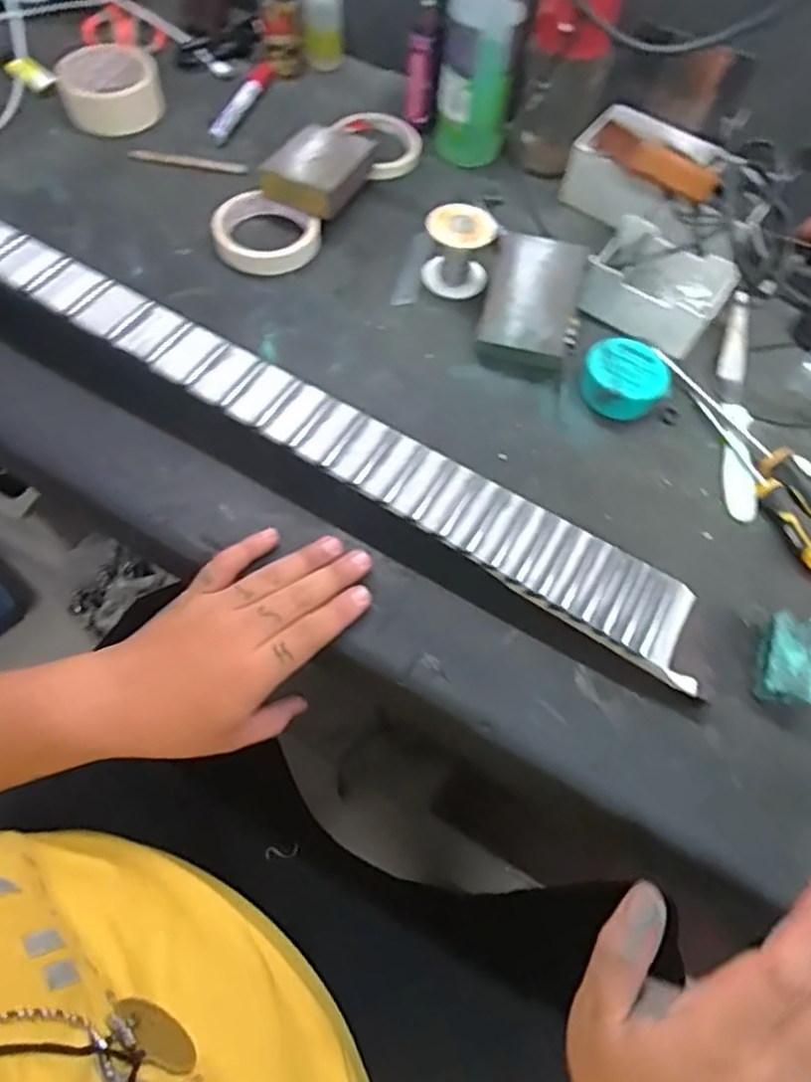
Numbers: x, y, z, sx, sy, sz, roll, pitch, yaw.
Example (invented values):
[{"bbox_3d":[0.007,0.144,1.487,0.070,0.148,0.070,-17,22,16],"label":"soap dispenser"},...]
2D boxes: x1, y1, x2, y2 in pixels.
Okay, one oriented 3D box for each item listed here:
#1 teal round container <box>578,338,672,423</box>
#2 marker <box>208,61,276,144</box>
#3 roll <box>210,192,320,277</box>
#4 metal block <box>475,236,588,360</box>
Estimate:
[{"bbox_3d":[0.175,-0.131,0.535,0.062,0.026,0.065,1,61,-2],"label":"teal round container"},{"bbox_3d":[-0.171,-0.455,0.694,0.022,0.018,0.129,16,62,5],"label":"marker"},{"bbox_3d":[-0.126,-0.281,0.603,0.094,0.020,0.094,1,61,-2],"label":"roll"},{"bbox_3d":[0.105,-0.200,0.555,0.071,0.032,0.100,15,82,7],"label":"metal block"}]

